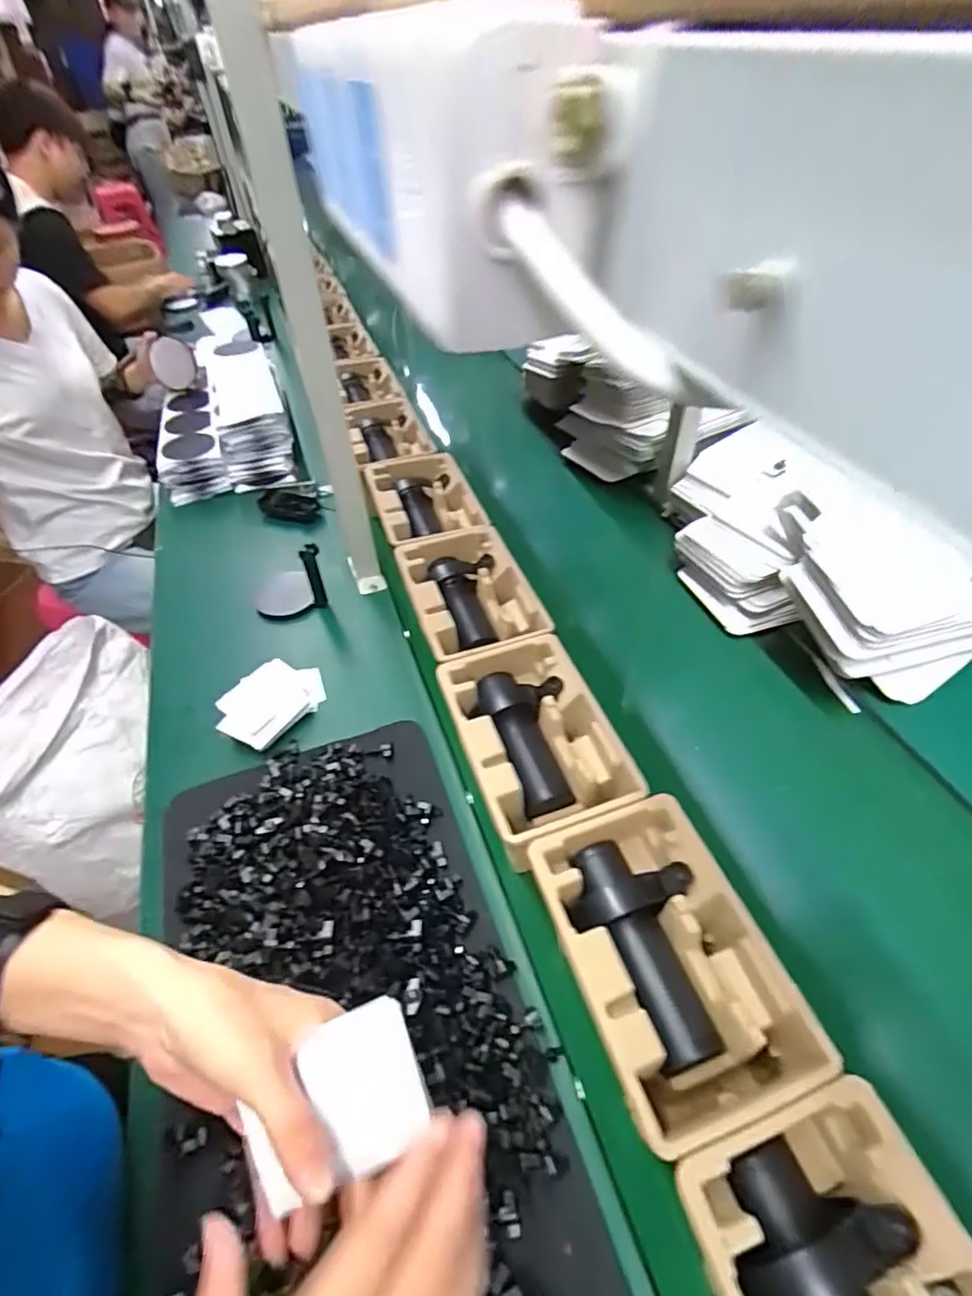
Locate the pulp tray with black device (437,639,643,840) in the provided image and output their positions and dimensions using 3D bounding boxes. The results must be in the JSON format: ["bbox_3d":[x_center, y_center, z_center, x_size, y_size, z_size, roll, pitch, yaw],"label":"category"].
[{"bbox_3d":[0.048,0.090,0.615,0.152,0.059,0.230,-16,51,-13],"label":"pulp tray with black device"}]

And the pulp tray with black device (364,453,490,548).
[{"bbox_3d":[-0.099,-0.228,0.920,0.154,0.052,0.236,-15,51,-12],"label":"pulp tray with black device"}]

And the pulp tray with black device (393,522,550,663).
[{"bbox_3d":[-0.022,-0.066,0.769,0.151,0.057,0.233,-15,51,-12],"label":"pulp tray with black device"}]

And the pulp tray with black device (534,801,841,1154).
[{"bbox_3d":[0.140,0.259,0.488,0.151,0.101,0.230,-16,51,-13],"label":"pulp tray with black device"}]

